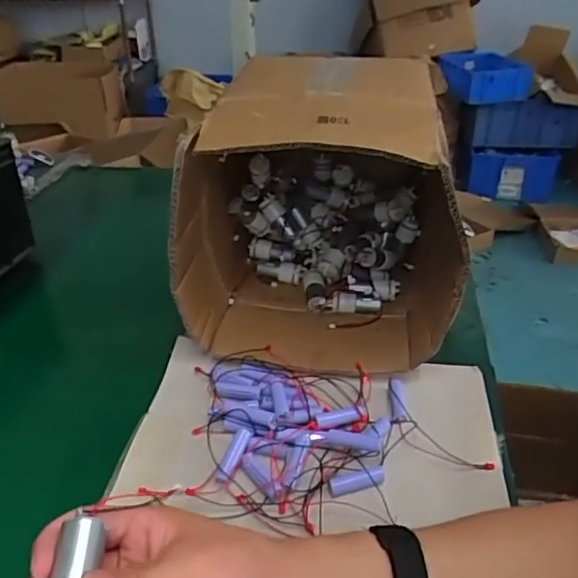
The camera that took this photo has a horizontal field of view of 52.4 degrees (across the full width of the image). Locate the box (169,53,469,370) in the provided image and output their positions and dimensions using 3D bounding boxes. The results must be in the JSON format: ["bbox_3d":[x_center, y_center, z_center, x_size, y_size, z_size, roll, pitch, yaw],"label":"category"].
[{"bbox_3d":[0.042,-0.092,0.647,0.290,0.261,0.264,5,32,8],"label":"box"}]

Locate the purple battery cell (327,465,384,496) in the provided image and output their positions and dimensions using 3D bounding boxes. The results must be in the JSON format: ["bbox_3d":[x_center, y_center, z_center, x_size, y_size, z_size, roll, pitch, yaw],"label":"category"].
[{"bbox_3d":[0.057,0.162,0.497,0.050,0.010,0.014,-9,33,-15],"label":"purple battery cell"}]

